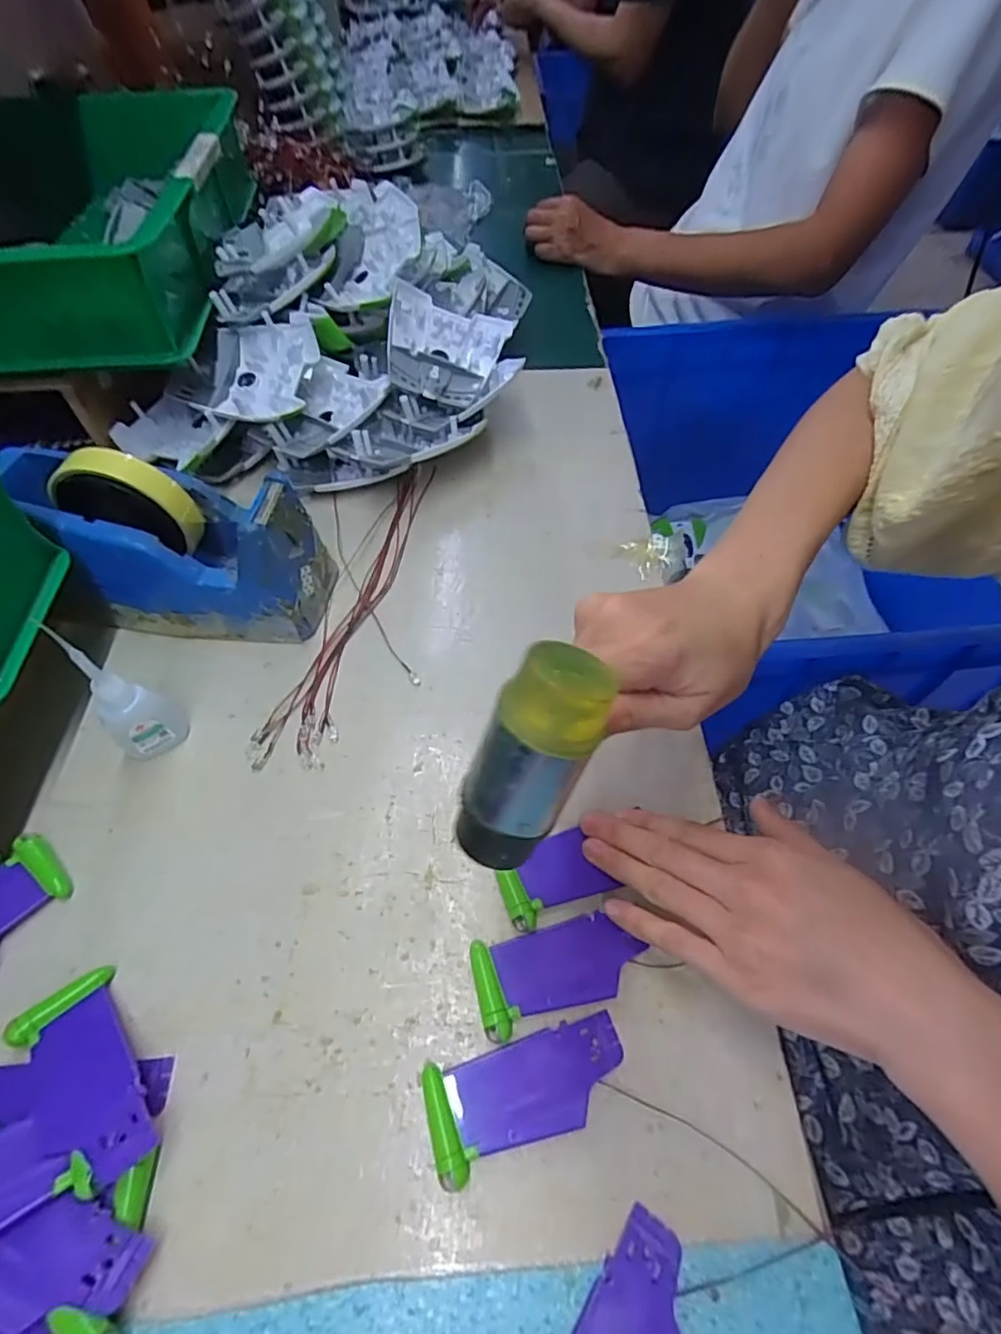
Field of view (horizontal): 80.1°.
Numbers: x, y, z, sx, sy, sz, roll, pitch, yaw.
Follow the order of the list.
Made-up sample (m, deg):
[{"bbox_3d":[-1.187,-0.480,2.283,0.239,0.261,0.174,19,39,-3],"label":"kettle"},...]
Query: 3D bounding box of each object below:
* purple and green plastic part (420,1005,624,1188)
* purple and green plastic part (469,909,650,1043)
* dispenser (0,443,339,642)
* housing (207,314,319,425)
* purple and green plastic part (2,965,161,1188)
[{"bbox_3d":[0.013,0.187,0.263,0.088,0.006,0.041,-11,57,-10],"label":"purple and green plastic part"},{"bbox_3d":[0.028,0.147,0.292,0.080,0.008,0.040,-14,58,-11],"label":"purple and green plastic part"},{"bbox_3d":[-0.217,-0.082,0.389,0.190,0.097,0.075,6,56,1],"label":"dispenser"},{"bbox_3d":[-0.191,-0.235,0.477,0.079,0.028,0.093,1,80,2],"label":"housing"},{"bbox_3d":[-0.180,0.177,0.258,0.087,0.012,0.042,32,59,32],"label":"purple and green plastic part"}]

